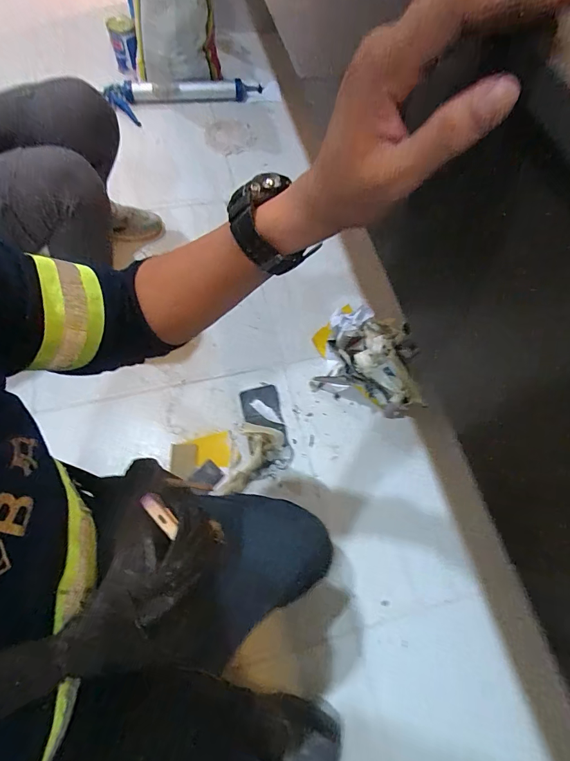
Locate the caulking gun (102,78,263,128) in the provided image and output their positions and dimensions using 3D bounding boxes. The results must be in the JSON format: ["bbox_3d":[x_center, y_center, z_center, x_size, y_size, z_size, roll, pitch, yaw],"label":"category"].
[{"bbox_3d":[-0.360,-0.988,1.359,0.552,0.067,0.190,-1,66,-4],"label":"caulking gun"}]

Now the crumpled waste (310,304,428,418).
[{"bbox_3d":[0.206,-0.080,0.938,0.269,0.168,0.247,15,66,3],"label":"crumpled waste"}]

